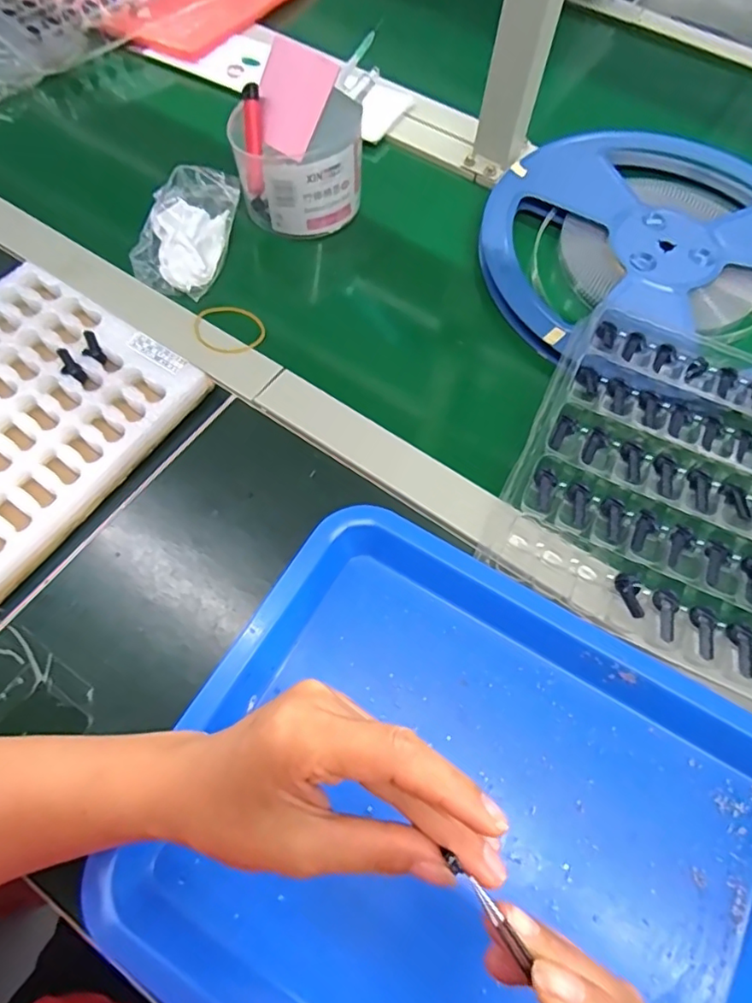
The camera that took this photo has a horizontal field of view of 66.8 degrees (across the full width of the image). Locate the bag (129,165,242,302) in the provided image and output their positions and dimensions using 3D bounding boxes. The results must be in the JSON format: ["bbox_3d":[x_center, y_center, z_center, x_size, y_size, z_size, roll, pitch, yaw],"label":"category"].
[{"bbox_3d":[-0.165,-0.240,0.494,0.072,0.028,0.123,7,66,2],"label":"bag"}]

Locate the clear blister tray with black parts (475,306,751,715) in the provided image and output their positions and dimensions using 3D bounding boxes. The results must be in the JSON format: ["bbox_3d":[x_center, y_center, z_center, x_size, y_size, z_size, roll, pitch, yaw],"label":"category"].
[{"bbox_3d":[0.231,-0.006,0.396,0.251,0.023,0.259,25,67,10],"label":"clear blister tray with black parts"}]

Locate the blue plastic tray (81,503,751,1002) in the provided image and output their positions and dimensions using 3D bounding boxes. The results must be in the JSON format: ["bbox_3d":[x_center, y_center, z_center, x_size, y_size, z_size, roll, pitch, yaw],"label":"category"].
[{"bbox_3d":[0.051,0.181,0.302,0.325,0.031,0.274,30,68,12],"label":"blue plastic tray"}]

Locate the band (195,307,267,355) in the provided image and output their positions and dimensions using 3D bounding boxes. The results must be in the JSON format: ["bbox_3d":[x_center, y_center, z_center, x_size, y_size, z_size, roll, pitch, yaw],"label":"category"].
[{"bbox_3d":[-0.120,-0.141,0.468,0.054,0.008,0.053,6,57,-10],"label":"band"}]

